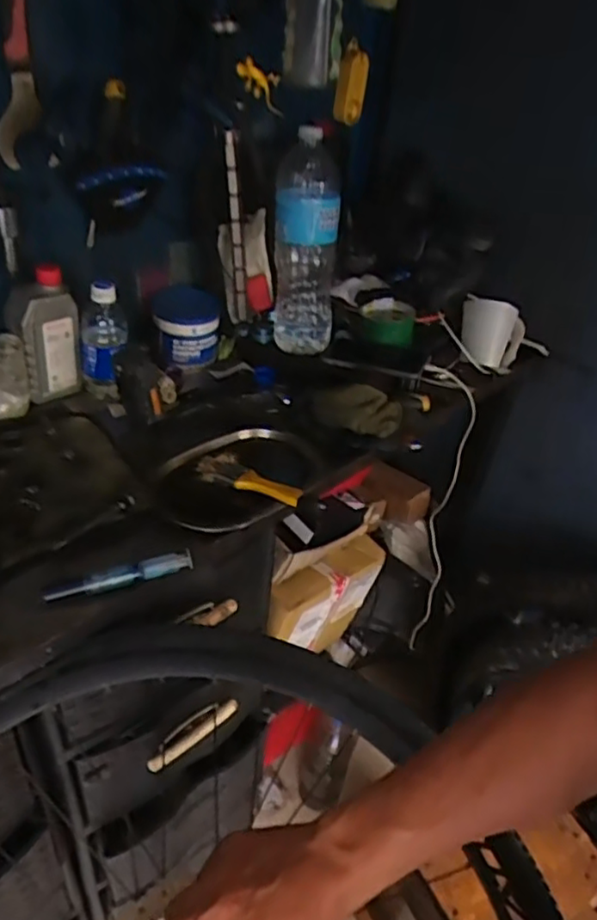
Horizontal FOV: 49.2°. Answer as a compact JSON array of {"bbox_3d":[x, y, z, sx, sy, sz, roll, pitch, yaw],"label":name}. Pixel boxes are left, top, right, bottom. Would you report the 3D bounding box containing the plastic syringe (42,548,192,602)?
[{"bbox_3d":[-0.177,0.115,0.649,0.140,0.023,0.017,-8,40,-19],"label":"plastic syringe"}]

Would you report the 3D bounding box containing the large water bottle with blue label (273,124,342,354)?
[{"bbox_3d":[0.012,-0.307,0.951,0.099,0.279,0.093,5,38,-3],"label":"large water bottle with blue label"}]

